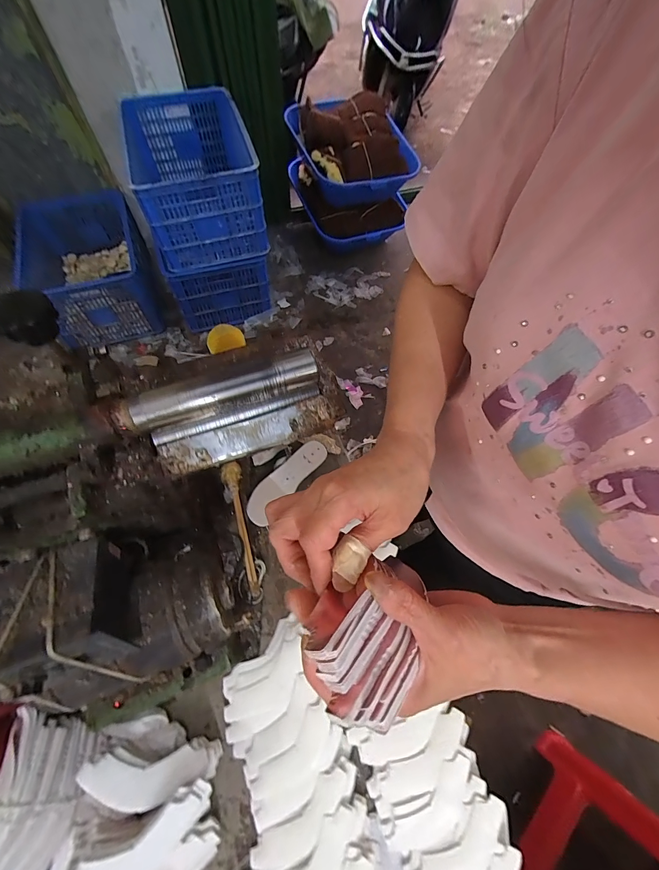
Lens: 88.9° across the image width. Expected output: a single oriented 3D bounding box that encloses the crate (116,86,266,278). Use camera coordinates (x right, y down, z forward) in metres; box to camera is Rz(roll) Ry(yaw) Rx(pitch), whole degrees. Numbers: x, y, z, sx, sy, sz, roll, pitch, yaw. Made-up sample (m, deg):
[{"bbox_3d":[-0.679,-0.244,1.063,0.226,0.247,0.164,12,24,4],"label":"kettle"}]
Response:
[{"bbox_3d":[-0.495,-0.959,1.253,0.421,0.293,0.617,-15,65,-10],"label":"crate"}]

